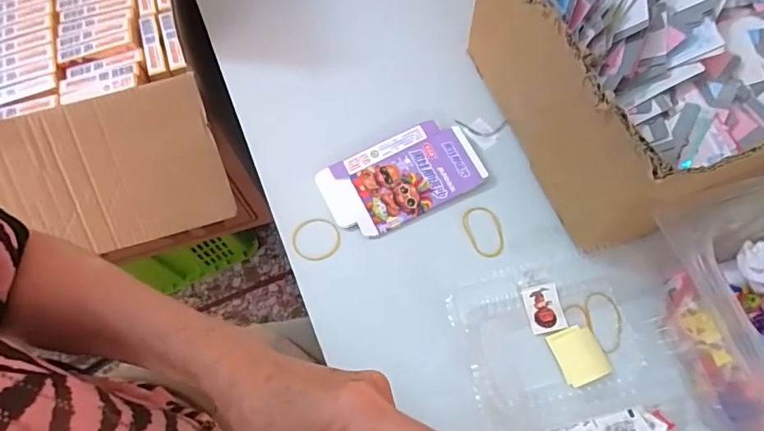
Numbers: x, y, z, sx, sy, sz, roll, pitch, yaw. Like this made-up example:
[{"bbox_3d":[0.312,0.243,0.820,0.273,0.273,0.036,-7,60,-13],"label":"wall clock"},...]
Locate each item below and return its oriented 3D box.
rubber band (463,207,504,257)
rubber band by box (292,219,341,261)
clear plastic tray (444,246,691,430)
[{"bbox_3d":[0.096,0.014,0.456,0.033,0.005,0.050,-19,68,-5],"label":"rubber band"},{"bbox_3d":[-0.061,0.023,0.461,0.045,0.005,0.040,2,75,2],"label":"rubber band by box"},{"bbox_3d":[0.155,0.103,0.413,0.169,0.013,0.131,-14,68,-3],"label":"clear plastic tray"}]

